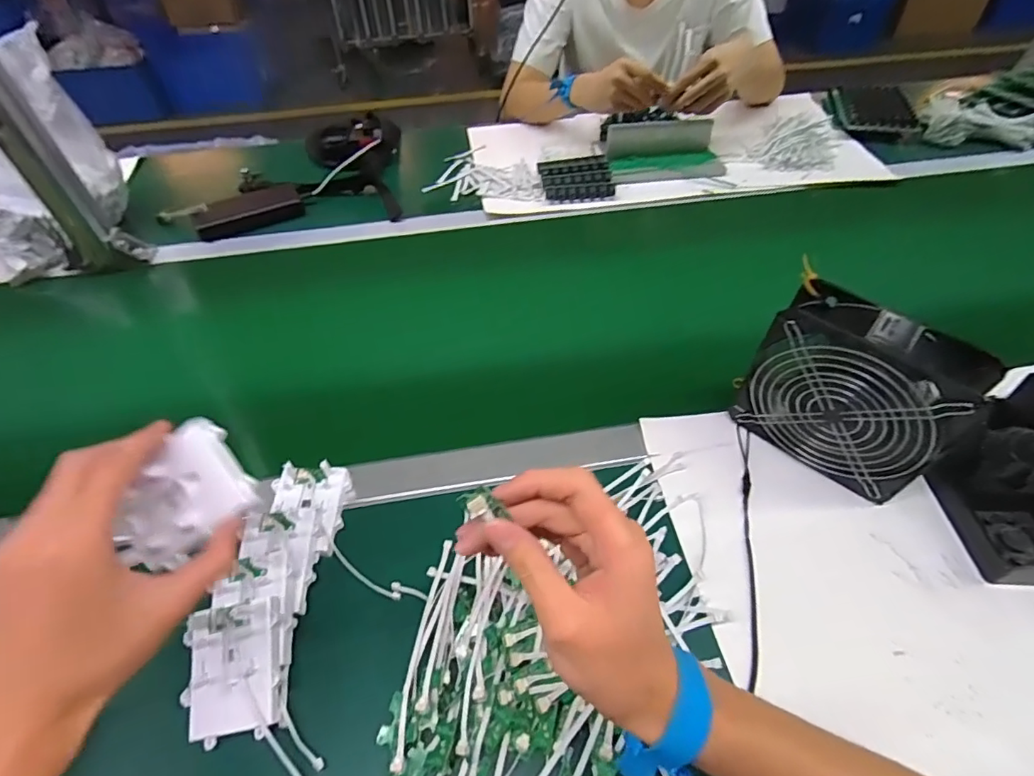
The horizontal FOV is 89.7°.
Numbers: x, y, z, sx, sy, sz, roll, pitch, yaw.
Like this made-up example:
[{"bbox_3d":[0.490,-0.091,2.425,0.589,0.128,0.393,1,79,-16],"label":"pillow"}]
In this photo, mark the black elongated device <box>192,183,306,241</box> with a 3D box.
[{"bbox_3d":[-0.421,-0.280,0.824,0.158,0.032,0.073,-15,50,-11],"label":"black elongated device"}]

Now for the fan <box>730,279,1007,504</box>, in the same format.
[{"bbox_3d":[0.284,0.008,0.449,0.153,0.152,0.059,34,58,27],"label":"fan"}]

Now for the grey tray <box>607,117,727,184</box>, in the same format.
[{"bbox_3d":[0.251,-0.401,0.882,0.191,0.063,0.098,-6,49,-4],"label":"grey tray"}]

